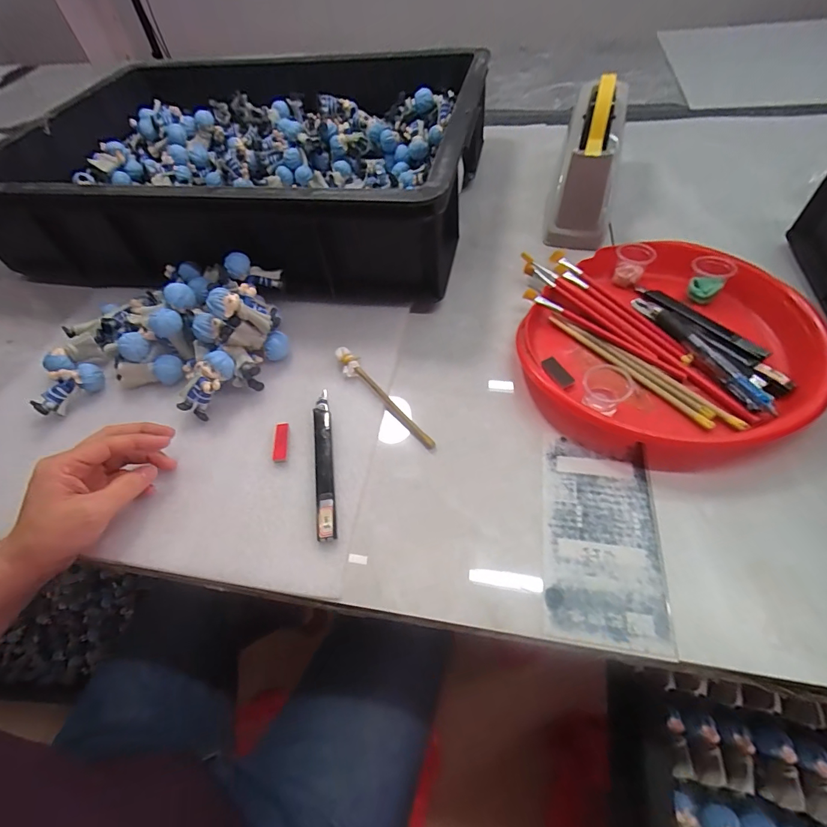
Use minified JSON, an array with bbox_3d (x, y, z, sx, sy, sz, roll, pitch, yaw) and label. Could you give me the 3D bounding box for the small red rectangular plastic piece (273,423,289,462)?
[{"bbox_3d":[-0.116,0.025,0.367,0.013,0.006,0.038,-7,54,1],"label":"small red rectangular plastic piece"}]

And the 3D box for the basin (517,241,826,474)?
[{"bbox_3d":[0.222,-0.063,0.373,0.228,0.046,0.223,-3,54,4],"label":"basin"}]

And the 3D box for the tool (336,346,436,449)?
[{"bbox_3d":[-0.030,-0.015,0.384,0.017,0.018,0.138,-35,58,-19],"label":"tool"}]

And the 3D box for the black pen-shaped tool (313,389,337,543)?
[{"bbox_3d":[-0.076,0.038,0.351,0.015,0.010,0.140,-10,54,-2],"label":"black pen-shaped tool"}]

